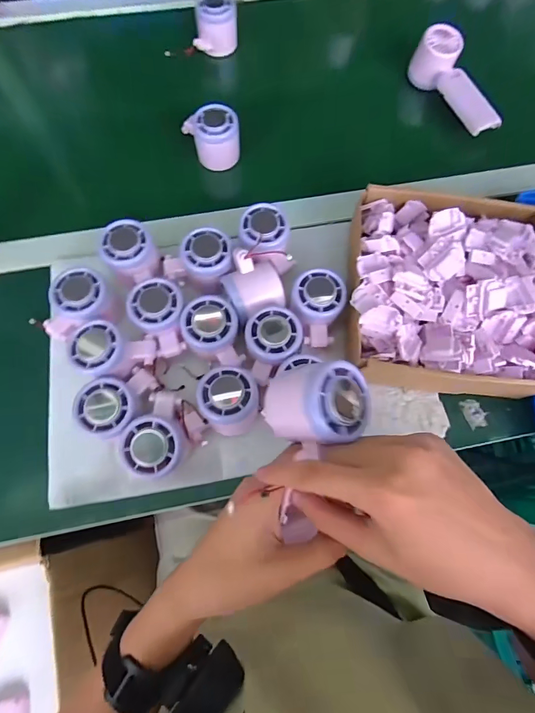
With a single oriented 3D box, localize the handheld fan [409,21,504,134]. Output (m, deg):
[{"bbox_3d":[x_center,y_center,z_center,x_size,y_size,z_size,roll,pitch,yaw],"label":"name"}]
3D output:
[{"bbox_3d":[0.260,-0.376,0.527,0.053,0.050,0.162,-27,75,-9],"label":"handheld fan"}]

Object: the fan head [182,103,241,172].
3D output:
[{"bbox_3d":[-0.068,-0.277,0.491,0.065,0.055,0.055,8,73,2],"label":"fan head"}]

